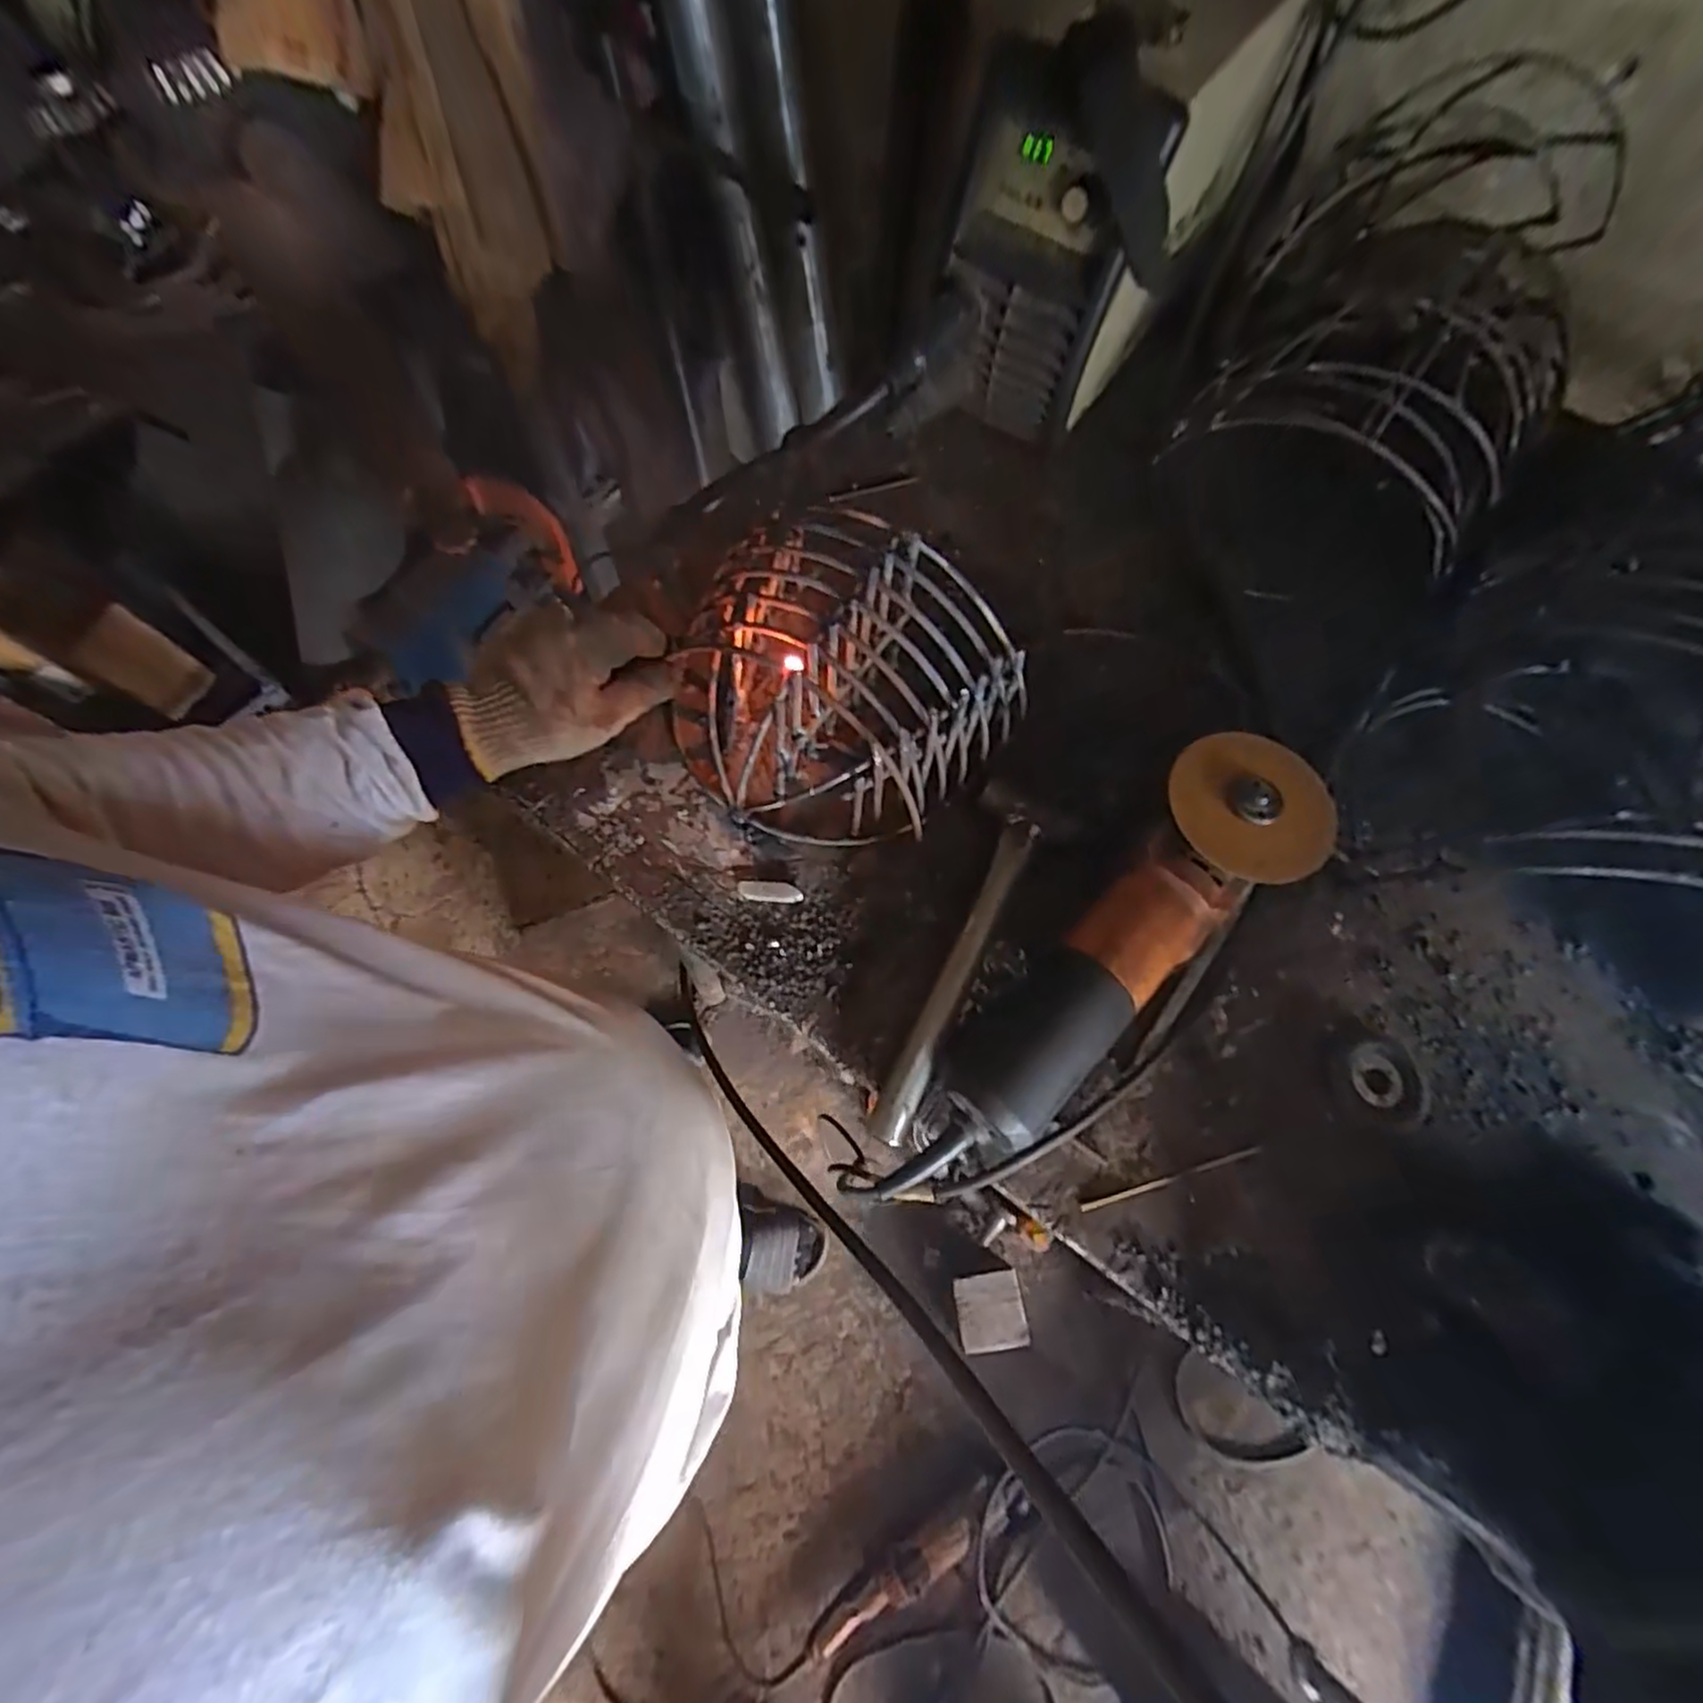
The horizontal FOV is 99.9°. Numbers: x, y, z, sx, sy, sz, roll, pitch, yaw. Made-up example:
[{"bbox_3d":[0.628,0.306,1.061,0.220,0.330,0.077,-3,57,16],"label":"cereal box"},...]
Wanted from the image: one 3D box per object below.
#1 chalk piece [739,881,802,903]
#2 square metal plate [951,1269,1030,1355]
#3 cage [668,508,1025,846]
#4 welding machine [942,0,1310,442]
[{"bbox_3d":[-0.053,0.026,0.465,0.041,0.005,0.014,3,68,-2],"label":"chalk piece"},{"bbox_3d":[0.211,0.697,1.084,0.105,0.009,0.099,-2,60,-12],"label":"square metal plate"},{"bbox_3d":[-0.013,-0.106,0.466,0.191,0.114,0.184,1,68,-2],"label":"cage"},{"bbox_3d":[0.199,-0.514,0.576,0.134,0.241,0.322,31,70,10],"label":"welding machine"}]

